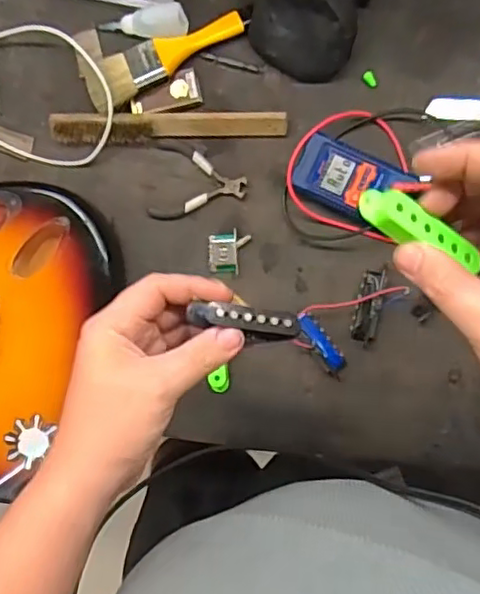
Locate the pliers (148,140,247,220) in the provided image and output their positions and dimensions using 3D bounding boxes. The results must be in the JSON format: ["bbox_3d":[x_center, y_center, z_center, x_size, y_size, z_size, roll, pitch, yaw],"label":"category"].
[{"bbox_3d":[-0.042,-0.112,0.606,0.095,0.008,0.076,8,92,8],"label":"pliers"}]

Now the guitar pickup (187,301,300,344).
[{"bbox_3d":[0.005,0.017,0.405,0.070,0.019,0.023,10,93,-13],"label":"guitar pickup"}]

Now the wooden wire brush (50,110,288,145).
[{"bbox_3d":[-0.071,-0.168,0.602,0.228,0.028,0.029,-2,91,8],"label":"wooden wire brush"}]

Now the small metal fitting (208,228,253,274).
[{"bbox_3d":[-0.012,-0.044,0.607,0.039,0.010,0.041,6,92,8],"label":"small metal fitting"}]

